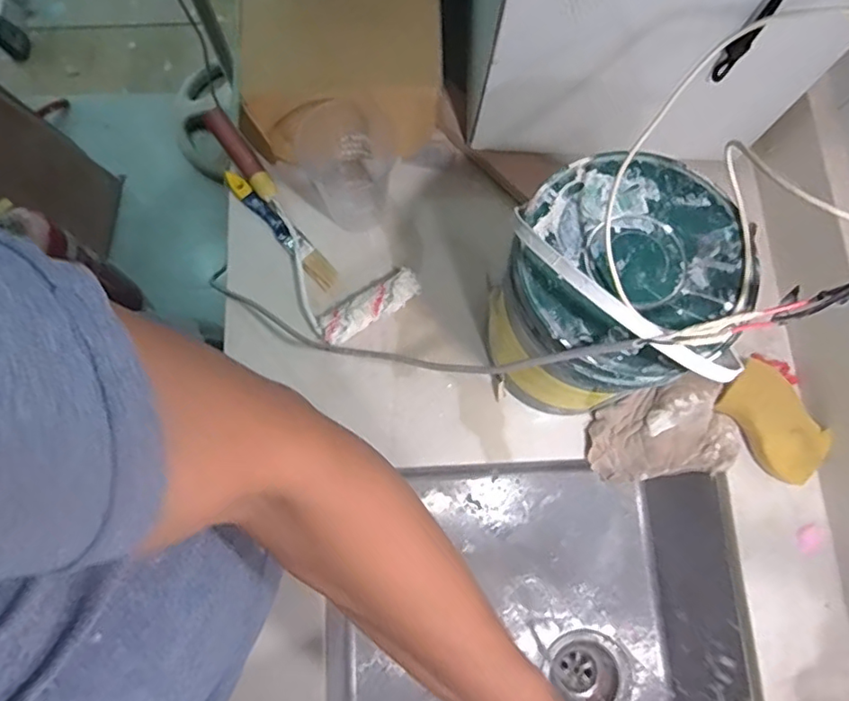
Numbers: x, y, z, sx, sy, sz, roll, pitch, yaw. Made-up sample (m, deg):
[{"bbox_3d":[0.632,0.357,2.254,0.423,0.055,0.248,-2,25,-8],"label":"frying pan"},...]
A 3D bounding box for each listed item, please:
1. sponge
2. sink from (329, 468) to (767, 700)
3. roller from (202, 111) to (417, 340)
[{"bbox_3d":[0.352,0.074,0.580,0.070,0.033,0.114,-38,80,-10],"label":"sponge"},{"bbox_3d":[0.117,0.409,0.630,0.427,0.246,0.539,-5,77,-3],"label":"sink"},{"bbox_3d":[-0.132,-0.155,0.624,0.117,0.034,0.302,-31,79,-8],"label":"roller"}]

